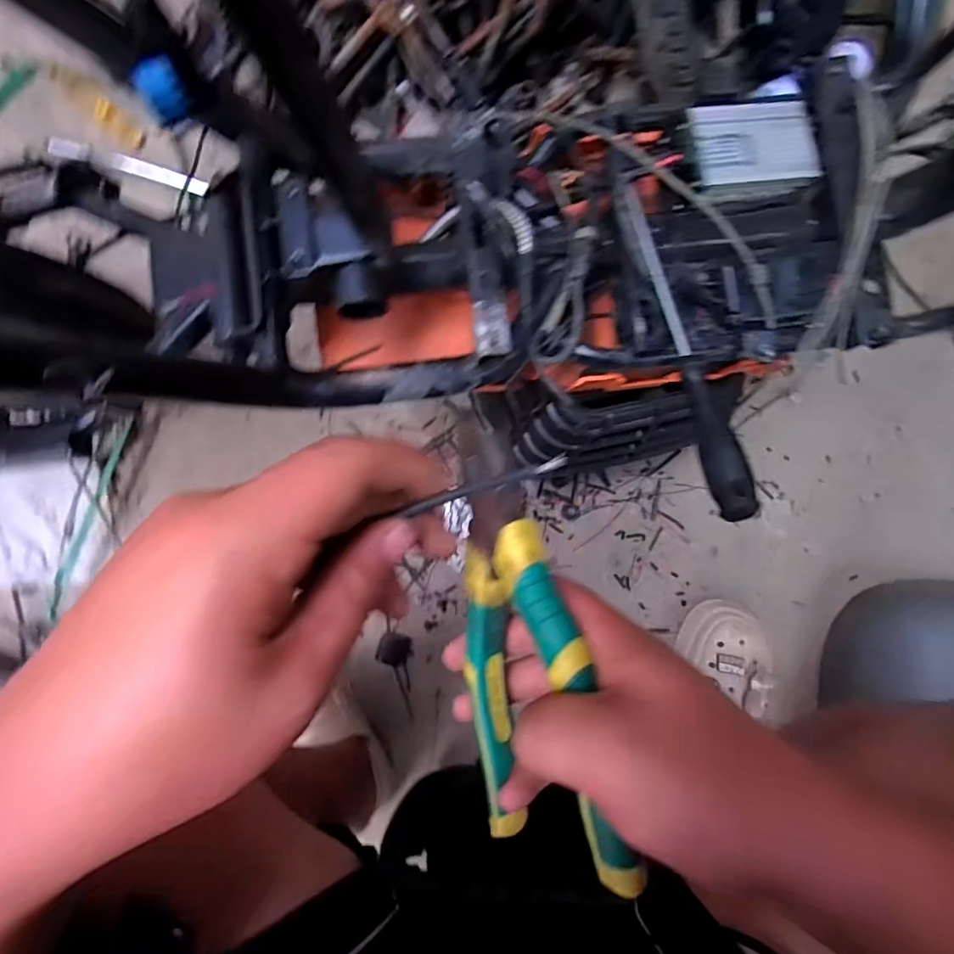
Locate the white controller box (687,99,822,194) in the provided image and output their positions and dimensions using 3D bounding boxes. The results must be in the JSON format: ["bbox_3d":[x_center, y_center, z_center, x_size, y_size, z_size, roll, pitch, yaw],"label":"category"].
[{"bbox_3d":[0.217,-0.265,0.425,0.103,0.024,0.070,-11,88,-2],"label":"white controller box"}]

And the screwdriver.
[{"bbox_3d":[0.144,-0.098,0.379,0.026,0.026,0.270,-8,69,-3],"label":"screwdriver"}]

